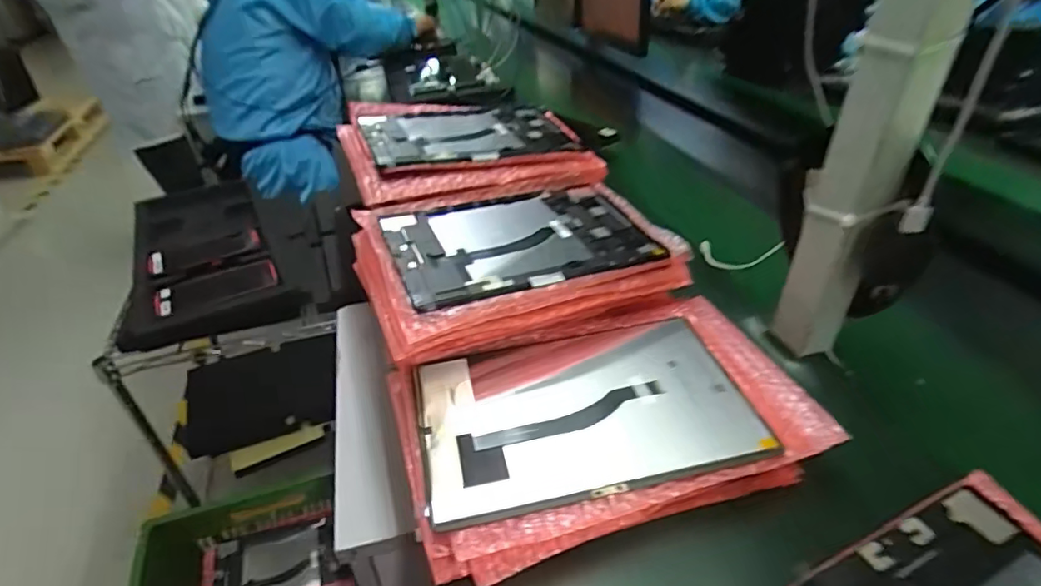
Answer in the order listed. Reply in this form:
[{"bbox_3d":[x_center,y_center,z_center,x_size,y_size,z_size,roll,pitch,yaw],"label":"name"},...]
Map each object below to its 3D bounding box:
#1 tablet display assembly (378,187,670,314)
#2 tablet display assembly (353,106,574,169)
[{"bbox_3d":[-0.001,-0.056,0.542,0.250,0.012,0.166,-13,39,-20],"label":"tablet display assembly"},{"bbox_3d":[-0.065,-0.200,0.676,0.250,0.012,0.157,-9,41,-21],"label":"tablet display assembly"}]

